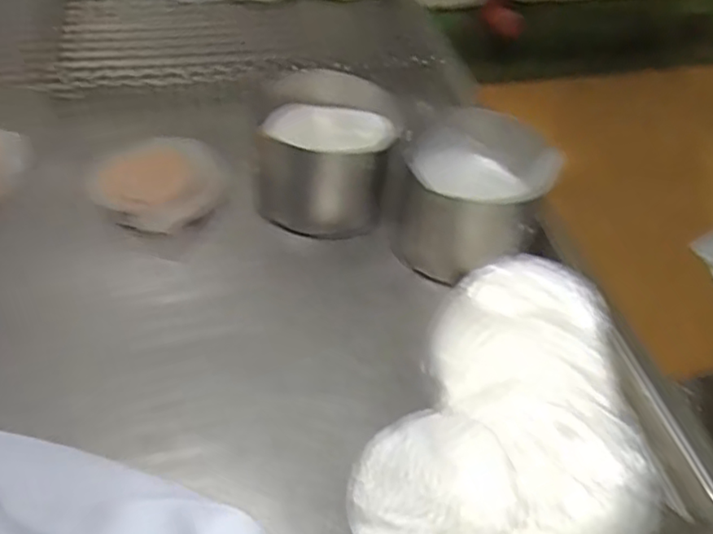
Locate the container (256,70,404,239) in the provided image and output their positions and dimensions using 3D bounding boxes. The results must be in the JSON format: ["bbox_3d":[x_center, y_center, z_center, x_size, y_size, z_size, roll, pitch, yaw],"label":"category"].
[{"bbox_3d":[-0.035,-0.118,0.664,0.139,0.099,0.136,4,48,0],"label":"container"}]

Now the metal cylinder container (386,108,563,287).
[{"bbox_3d":[0.115,-0.076,0.640,0.139,0.095,0.169,25,51,18],"label":"metal cylinder container"}]

